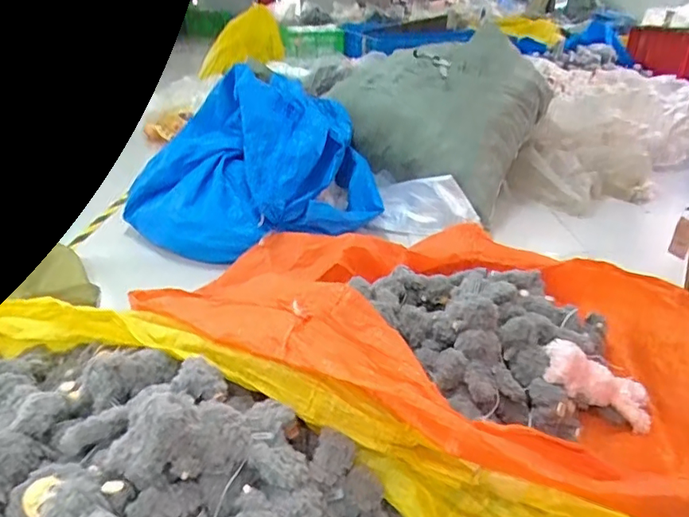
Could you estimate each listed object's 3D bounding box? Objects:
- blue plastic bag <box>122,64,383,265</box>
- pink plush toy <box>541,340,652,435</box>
[{"bbox_3d":[-0.325,-0.308,1.789,0.858,0.481,0.469,-5,27,-8],"label":"blue plastic bag"},{"bbox_3d":[0.523,0.259,1.103,0.227,0.074,0.097,30,29,-2],"label":"pink plush toy"}]

